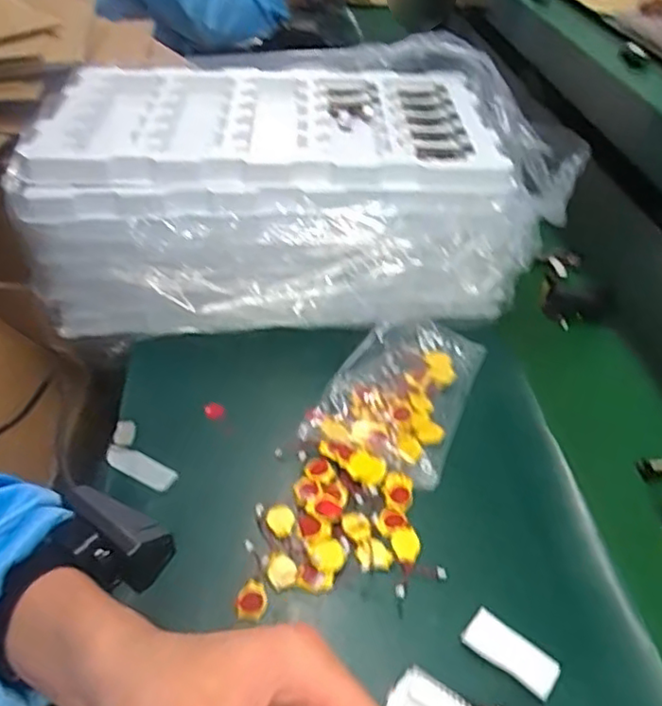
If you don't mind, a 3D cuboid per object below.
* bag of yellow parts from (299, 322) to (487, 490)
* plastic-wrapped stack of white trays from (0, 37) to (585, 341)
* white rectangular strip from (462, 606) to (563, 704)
[{"bbox_3d":[0.062,0.029,0.565,0.112,0.028,0.169,20,43,17],"label":"bag of yellow parts"},{"bbox_3d":[-0.019,-0.174,0.684,0.533,0.179,0.308,-4,42,-10],"label":"plastic-wrapped stack of white trays"},{"bbox_3d":[0.113,0.188,0.407,0.058,0.005,0.029,30,47,27],"label":"white rectangular strip"}]

